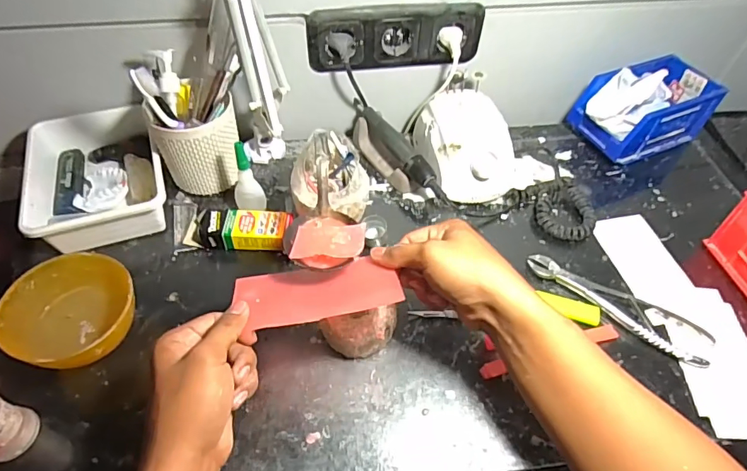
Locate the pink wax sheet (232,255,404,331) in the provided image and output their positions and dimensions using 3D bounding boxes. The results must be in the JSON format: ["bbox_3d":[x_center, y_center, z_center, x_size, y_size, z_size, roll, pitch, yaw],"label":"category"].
[{"bbox_3d":[-0.050,0.047,0.414,0.141,0.007,0.068,-11,37,-6],"label":"pink wax sheet"}]

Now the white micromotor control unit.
[{"bbox_3d":[0.123,-0.115,0.615,0.114,0.079,0.140,-11,54,-11],"label":"white micromotor control unit"}]

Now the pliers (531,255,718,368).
[{"bbox_3d":[0.267,0.071,0.517,0.196,0.014,0.048,34,58,21],"label":"pliers"}]

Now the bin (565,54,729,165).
[{"bbox_3d":[0.377,-0.177,0.670,0.183,0.093,0.102,-19,55,-16],"label":"bin"}]

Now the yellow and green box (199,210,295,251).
[{"bbox_3d":[-0.152,-0.005,0.549,0.107,0.029,0.046,3,52,-1],"label":"yellow and green box"}]

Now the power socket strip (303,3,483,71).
[{"bbox_3d":[0.030,-0.249,0.597,0.217,0.078,0.041,-9,53,-10],"label":"power socket strip"}]

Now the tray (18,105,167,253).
[{"bbox_3d":[-0.329,-0.071,0.572,0.143,0.060,0.190,-16,55,-14],"label":"tray"}]

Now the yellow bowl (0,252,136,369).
[{"bbox_3d":[-0.282,0.078,0.450,0.109,0.068,0.108,1,52,-2],"label":"yellow bowl"}]

